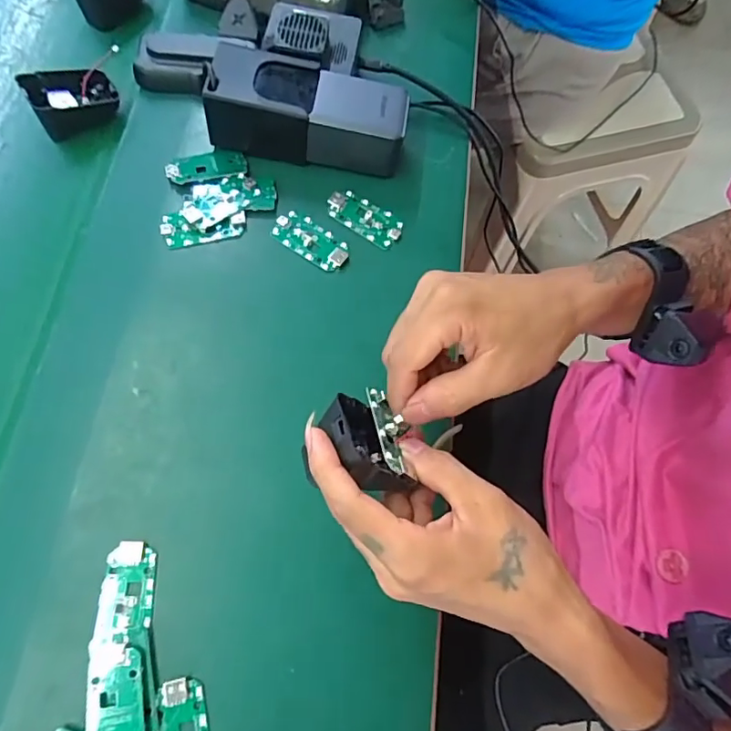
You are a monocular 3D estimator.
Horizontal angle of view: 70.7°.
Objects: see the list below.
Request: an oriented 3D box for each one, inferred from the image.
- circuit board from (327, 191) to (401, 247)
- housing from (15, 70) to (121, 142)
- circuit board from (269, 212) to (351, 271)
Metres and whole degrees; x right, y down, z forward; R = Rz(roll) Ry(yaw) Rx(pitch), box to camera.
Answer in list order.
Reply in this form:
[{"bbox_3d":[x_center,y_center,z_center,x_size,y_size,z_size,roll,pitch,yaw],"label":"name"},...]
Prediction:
[{"bbox_3d":[-0.001,-0.122,0.425,0.063,0.008,0.031,28,72,7],"label":"circuit board"},{"bbox_3d":[-0.241,-0.222,0.427,0.065,0.040,0.050,-26,74,-11],"label":"housing"},{"bbox_3d":[-0.043,-0.101,0.412,0.063,0.004,0.031,33,73,9],"label":"circuit board"}]

